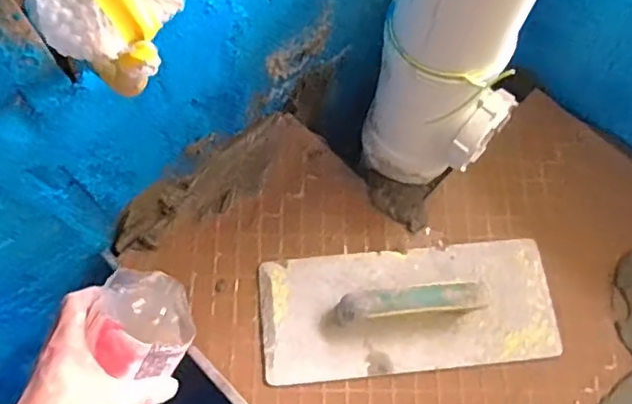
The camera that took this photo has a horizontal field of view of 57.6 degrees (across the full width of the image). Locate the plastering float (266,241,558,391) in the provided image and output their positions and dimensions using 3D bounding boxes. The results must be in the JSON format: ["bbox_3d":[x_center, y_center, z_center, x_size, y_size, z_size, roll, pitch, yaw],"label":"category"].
[{"bbox_3d":[0.107,0.115,0.642,0.340,0.064,0.143,-5,69,-4],"label":"plastering float"}]

